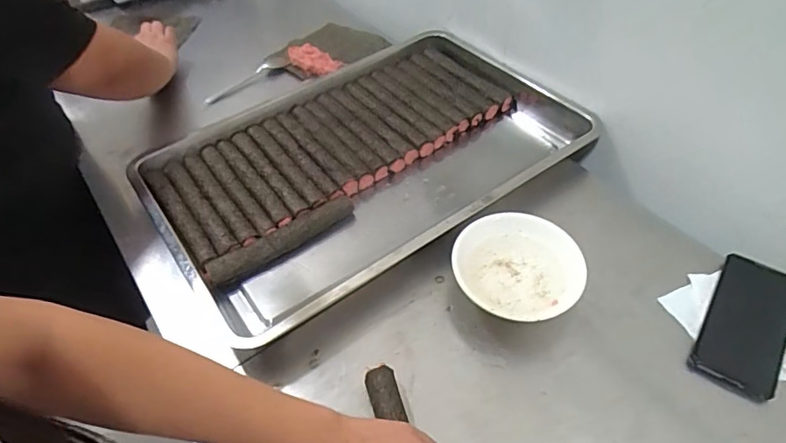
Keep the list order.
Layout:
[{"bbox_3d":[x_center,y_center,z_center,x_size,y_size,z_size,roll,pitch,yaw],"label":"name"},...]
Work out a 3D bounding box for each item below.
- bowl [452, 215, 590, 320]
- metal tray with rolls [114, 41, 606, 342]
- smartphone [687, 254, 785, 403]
[{"bbox_3d":[0.144,0.060,0.595,0.142,0.049,0.140,-1,51,1],"label":"bowl"},{"bbox_3d":[-0.034,-0.105,0.748,0.607,0.052,0.397,-31,54,-21],"label":"metal tray with rolls"},{"bbox_3d":[0.389,0.110,0.554,0.076,0.016,0.167,28,57,22],"label":"smartphone"}]

